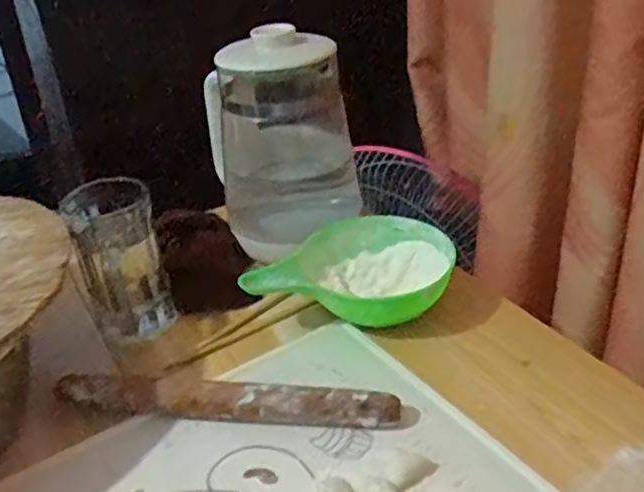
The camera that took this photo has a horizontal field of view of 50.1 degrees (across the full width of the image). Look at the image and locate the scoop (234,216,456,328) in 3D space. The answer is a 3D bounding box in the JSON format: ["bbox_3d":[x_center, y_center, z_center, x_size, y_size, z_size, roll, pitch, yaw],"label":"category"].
[{"bbox_3d":[0.026,0.035,0.667,0.203,0.059,0.147,-11,33,-12],"label":"scoop"}]

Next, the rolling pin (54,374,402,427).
[{"bbox_3d":[-0.078,0.122,0.549,0.273,0.026,0.027,3,32,10],"label":"rolling pin"}]

